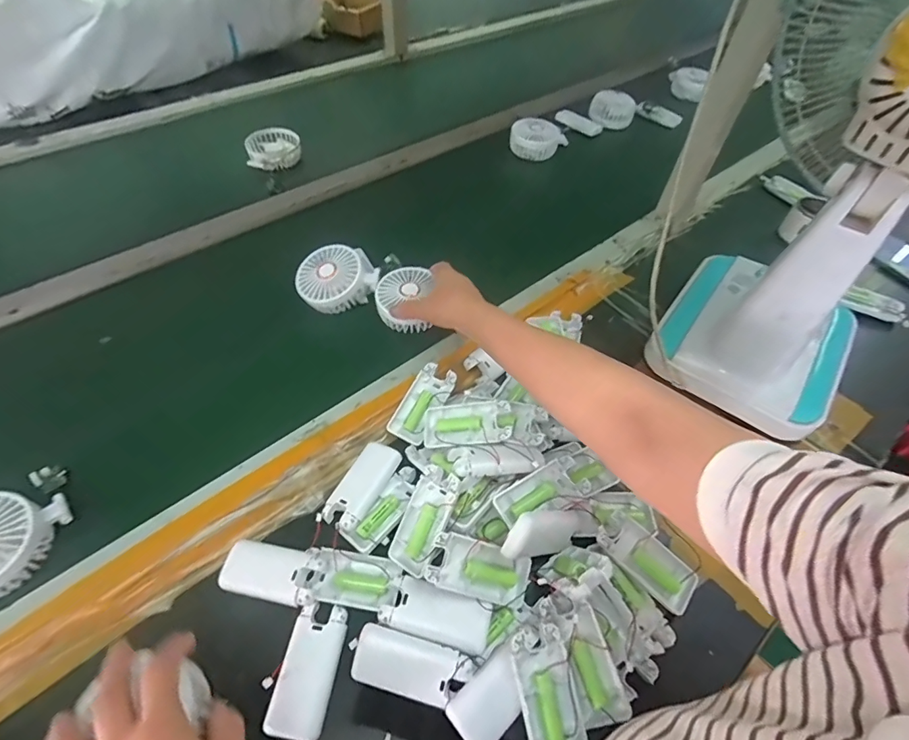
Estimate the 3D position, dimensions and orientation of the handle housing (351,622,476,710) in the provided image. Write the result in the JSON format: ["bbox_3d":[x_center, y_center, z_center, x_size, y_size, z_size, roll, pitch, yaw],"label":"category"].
[{"bbox_3d":[-0.035,0.239,0.370,0.092,0.025,0.040,14,56,7],"label":"handle housing"}]

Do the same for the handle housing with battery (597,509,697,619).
[{"bbox_3d":[0.178,0.178,0.426,0.090,0.026,0.044,36,61,21],"label":"handle housing with battery"}]

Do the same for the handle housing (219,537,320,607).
[{"bbox_3d":[-0.165,0.178,0.409,0.084,0.014,0.047,9,55,4],"label":"handle housing"}]

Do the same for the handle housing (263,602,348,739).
[{"bbox_3d":[-0.119,0.245,0.377,0.045,0.010,0.091,9,55,3],"label":"handle housing"}]

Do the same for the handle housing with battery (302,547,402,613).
[{"bbox_3d":[-0.091,0.187,0.411,0.078,0.019,0.043,10,55,5],"label":"handle housing with battery"}]

